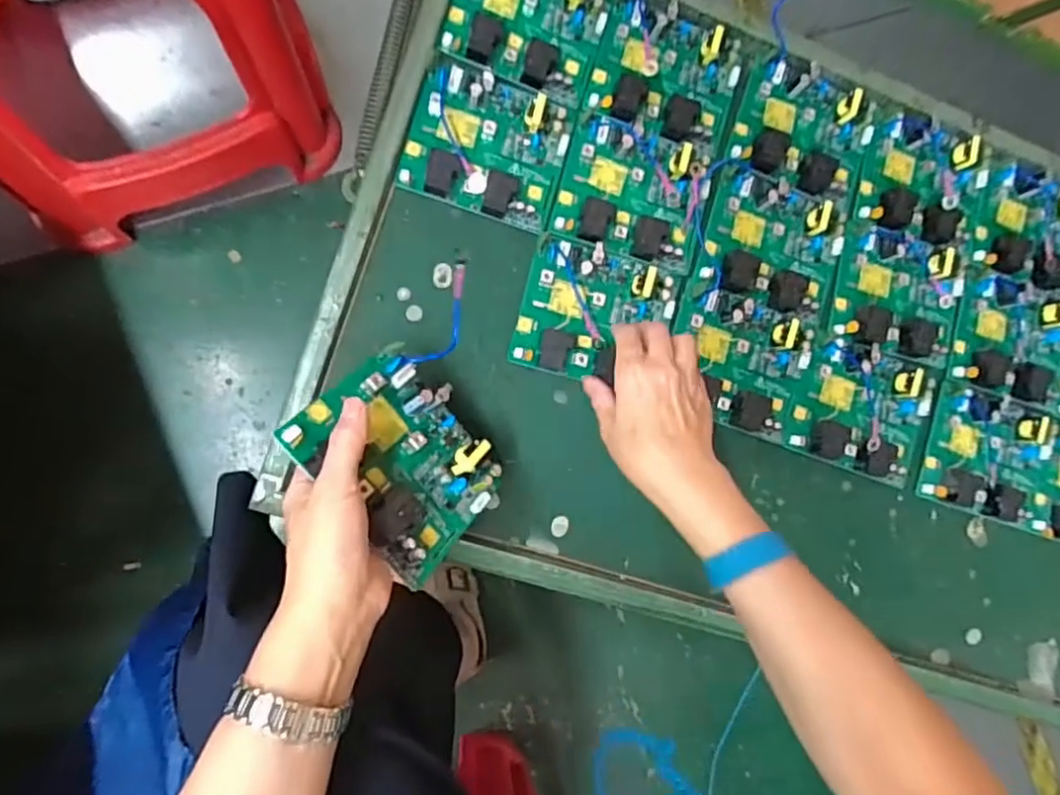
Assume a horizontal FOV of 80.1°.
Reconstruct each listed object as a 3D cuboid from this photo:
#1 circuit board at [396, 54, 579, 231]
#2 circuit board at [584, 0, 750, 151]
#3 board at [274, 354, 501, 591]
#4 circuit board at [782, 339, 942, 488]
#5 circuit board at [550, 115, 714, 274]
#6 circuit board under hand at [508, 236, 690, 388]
[{"bbox_3d":[-0.033,-0.213,0.526,0.128,0.022,0.114,16,86,-8],"label":"circuit board"},{"bbox_3d":[0.128,-0.290,0.561,0.133,0.028,0.116,12,86,-8],"label":"circuit board"},{"bbox_3d":[-0.079,0.040,0.417,0.130,0.025,0.117,53,44,-8],"label":"board"},{"bbox_3d":[0.312,0.010,0.575,0.135,0.026,0.114,19,85,-8],"label":"circuit board"},{"bbox_3d":[0.094,-0.182,0.546,0.124,0.022,0.118,17,85,-8],"label":"circuit board"},{"bbox_3d":[0.062,-0.071,0.537,0.134,0.024,0.116,15,86,-8],"label":"circuit board under hand"}]

